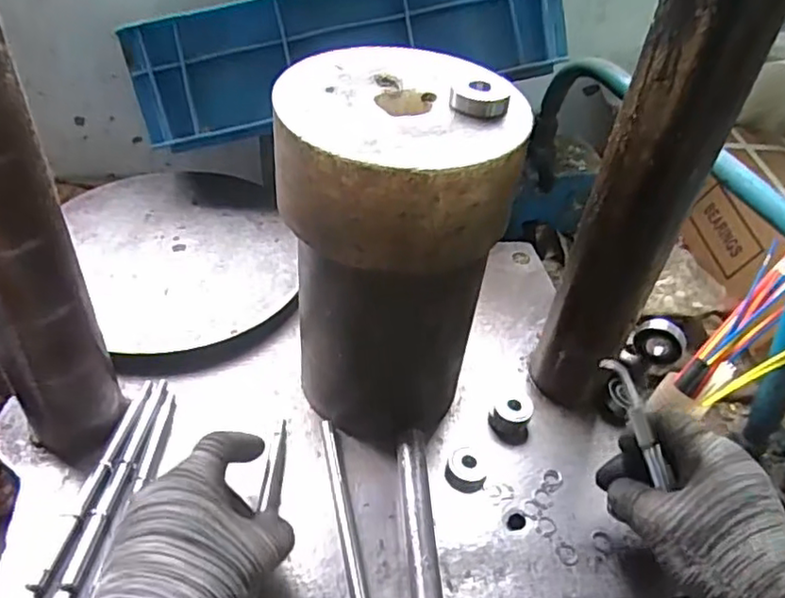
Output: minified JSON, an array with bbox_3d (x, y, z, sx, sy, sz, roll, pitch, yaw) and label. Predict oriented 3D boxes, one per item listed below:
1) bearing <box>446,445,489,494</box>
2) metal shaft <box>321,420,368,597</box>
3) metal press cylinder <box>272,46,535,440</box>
[{"bbox_3d":[0.056,0.125,0.478,0.030,0.012,0.037,9,43,3],"label":"bearing"},{"bbox_3d":[-0.032,0.153,0.437,0.011,0.008,0.161,-6,44,-13],"label":"metal shaft"},{"bbox_3d":[-0.003,-0.022,0.435,0.126,0.243,0.133,4,43,-3],"label":"metal press cylinder"}]

